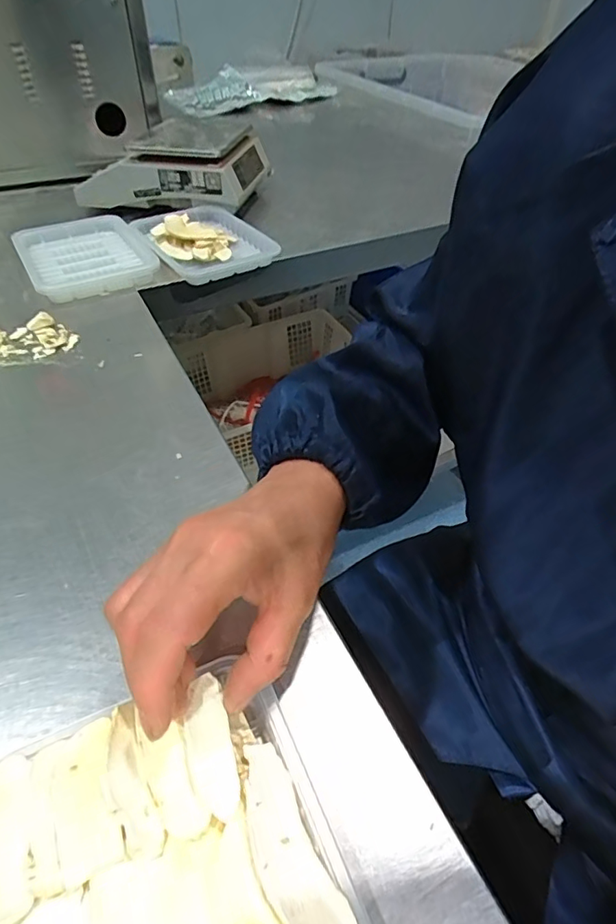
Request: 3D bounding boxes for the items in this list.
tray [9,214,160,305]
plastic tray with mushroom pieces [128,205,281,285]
[{"bbox_3d":[-0.264,-0.245,0.604,0.139,0.029,0.162,-24,52,-22],"label":"tray"},{"bbox_3d":[-0.131,-0.290,0.648,0.147,0.033,0.170,-27,53,-25],"label":"plastic tray with mushroom pieces"}]

